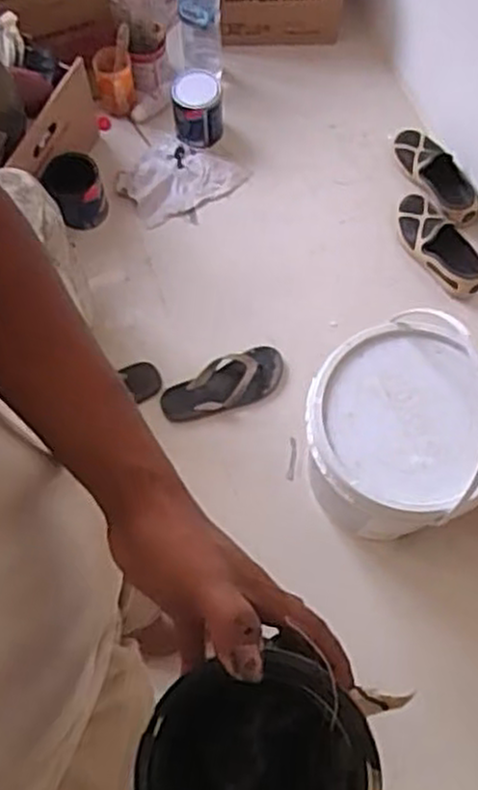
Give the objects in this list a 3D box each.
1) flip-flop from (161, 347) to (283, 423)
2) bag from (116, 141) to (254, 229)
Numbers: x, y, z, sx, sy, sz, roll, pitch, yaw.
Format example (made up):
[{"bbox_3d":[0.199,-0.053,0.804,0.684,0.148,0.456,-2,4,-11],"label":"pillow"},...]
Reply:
[{"bbox_3d":[-0.032,-0.023,1.505,0.248,0.042,0.109,-17,71,-5],"label":"flip-flop"},{"bbox_3d":[-0.135,-0.491,1.710,0.272,0.044,0.192,-26,72,-8],"label":"bag"}]

